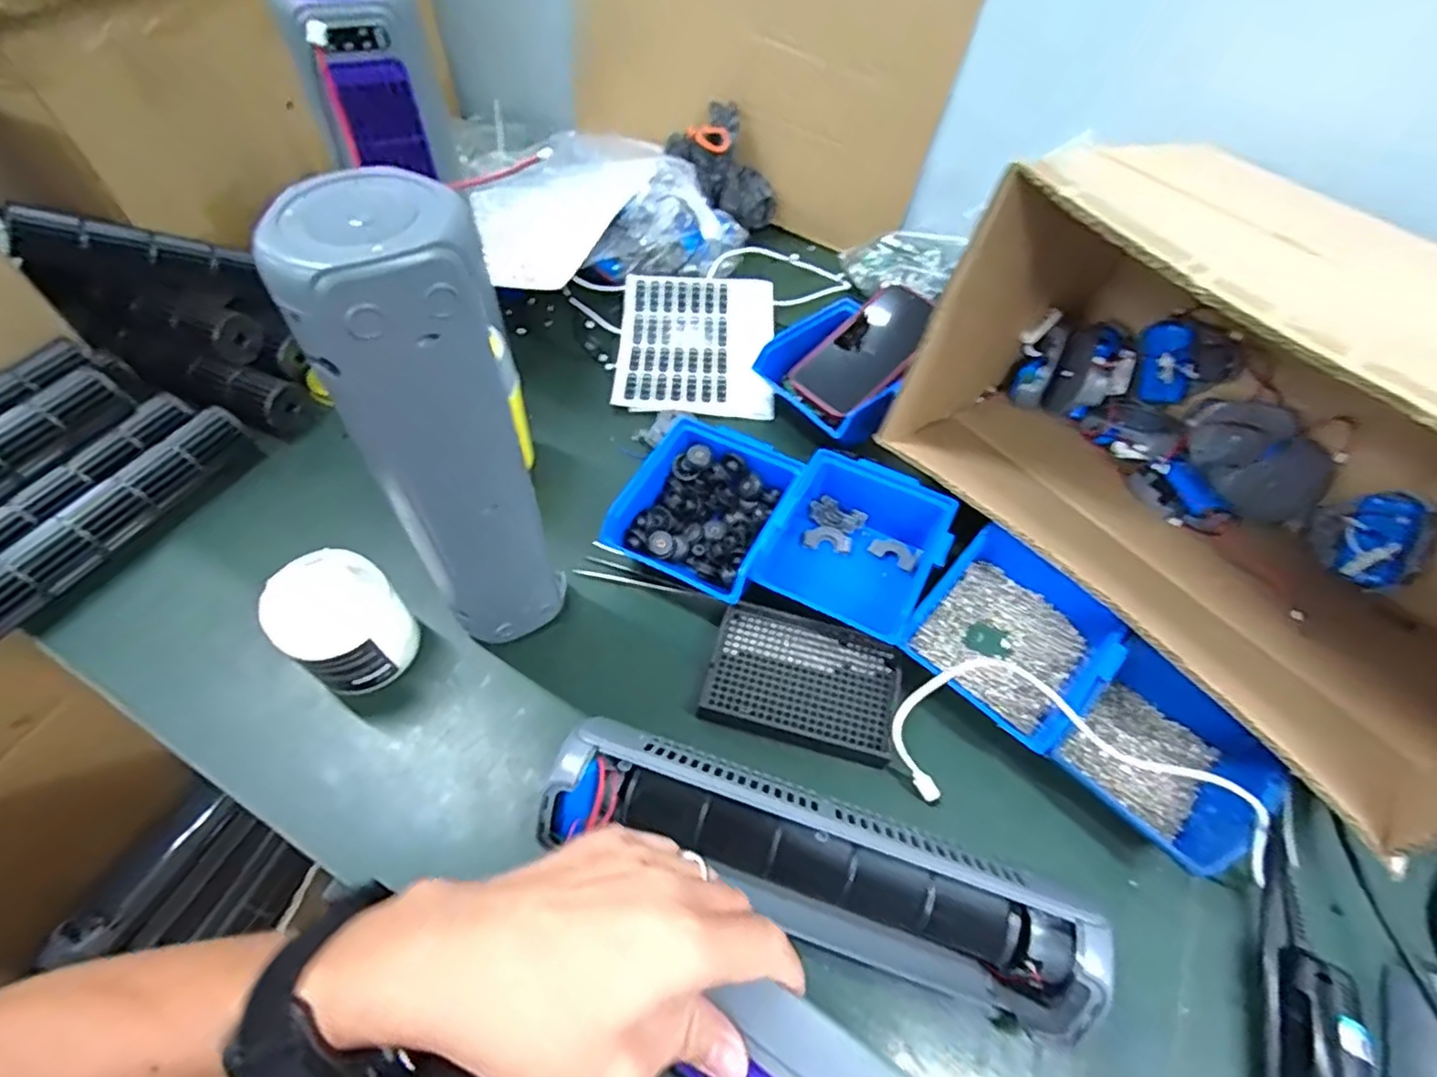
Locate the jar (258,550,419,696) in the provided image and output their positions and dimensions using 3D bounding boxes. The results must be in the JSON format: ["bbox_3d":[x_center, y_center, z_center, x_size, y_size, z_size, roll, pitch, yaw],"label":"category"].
[{"bbox_3d":[-0.259,0.060,0.457,0.072,0.082,0.071,2,56,-2],"label":"jar"}]

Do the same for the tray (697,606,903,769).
[{"bbox_3d":[0.062,0.102,0.474,0.133,0.015,0.092,14,56,6],"label":"tray"}]

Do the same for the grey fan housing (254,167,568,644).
[{"bbox_3d":[-0.147,-0.033,0.385,0.084,0.316,0.066,-25,61,-19],"label":"grey fan housing"}]

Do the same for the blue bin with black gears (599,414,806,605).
[{"bbox_3d":[-0.007,-0.022,0.529,0.117,0.061,0.139,25,58,13],"label":"blue bin with black gears"}]

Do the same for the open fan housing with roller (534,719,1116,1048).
[{"bbox_3d":[0.053,0.187,0.376,0.302,0.079,0.068,17,57,8],"label":"open fan housing with roller"}]

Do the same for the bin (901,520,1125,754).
[{"bbox_3d":[0.215,0.068,0.472,0.117,0.055,0.140,37,62,20],"label":"bin"}]

